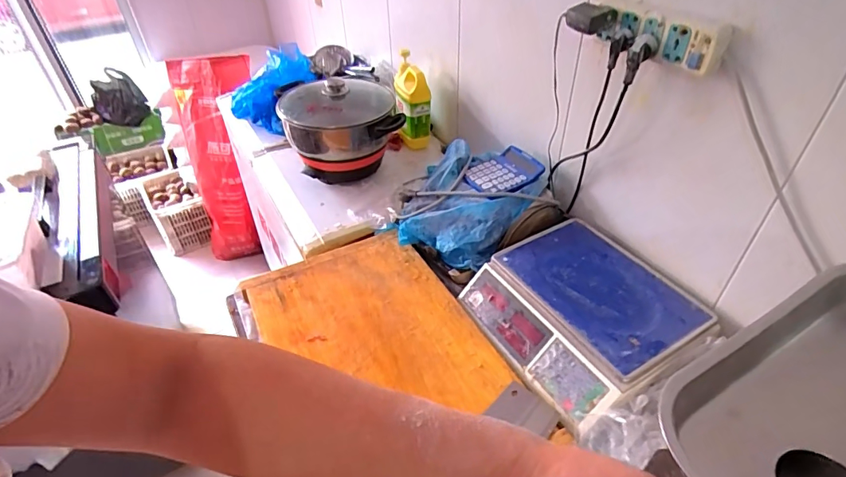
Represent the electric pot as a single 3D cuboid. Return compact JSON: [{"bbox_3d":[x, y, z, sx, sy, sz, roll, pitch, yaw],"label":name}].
[{"bbox_3d":[-0.208,-0.269,1.184,0.282,0.242,0.236,-12,41,-11],"label":"electric pot"}]

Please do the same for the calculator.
[{"bbox_3d":[0.172,-0.143,0.981,0.148,0.029,0.117,-21,44,-21],"label":"calculator"}]

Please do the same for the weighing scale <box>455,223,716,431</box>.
[{"bbox_3d":[0.283,0.117,0.809,0.314,0.078,0.333,-22,44,-22],"label":"weighing scale"}]

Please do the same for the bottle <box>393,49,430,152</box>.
[{"bbox_3d":[-0.028,-0.385,1.292,0.098,0.250,0.104,-2,40,0],"label":"bottle"}]

